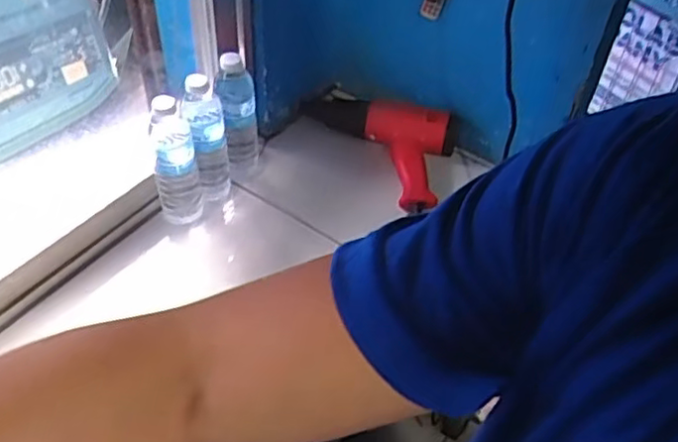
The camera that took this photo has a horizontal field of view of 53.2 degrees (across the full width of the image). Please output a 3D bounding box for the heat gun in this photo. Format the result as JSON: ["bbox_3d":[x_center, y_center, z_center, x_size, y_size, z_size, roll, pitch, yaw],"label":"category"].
[{"bbox_3d":[0.052,-0.141,1.147,0.283,0.092,0.224,11,47,7],"label":"heat gun"}]

